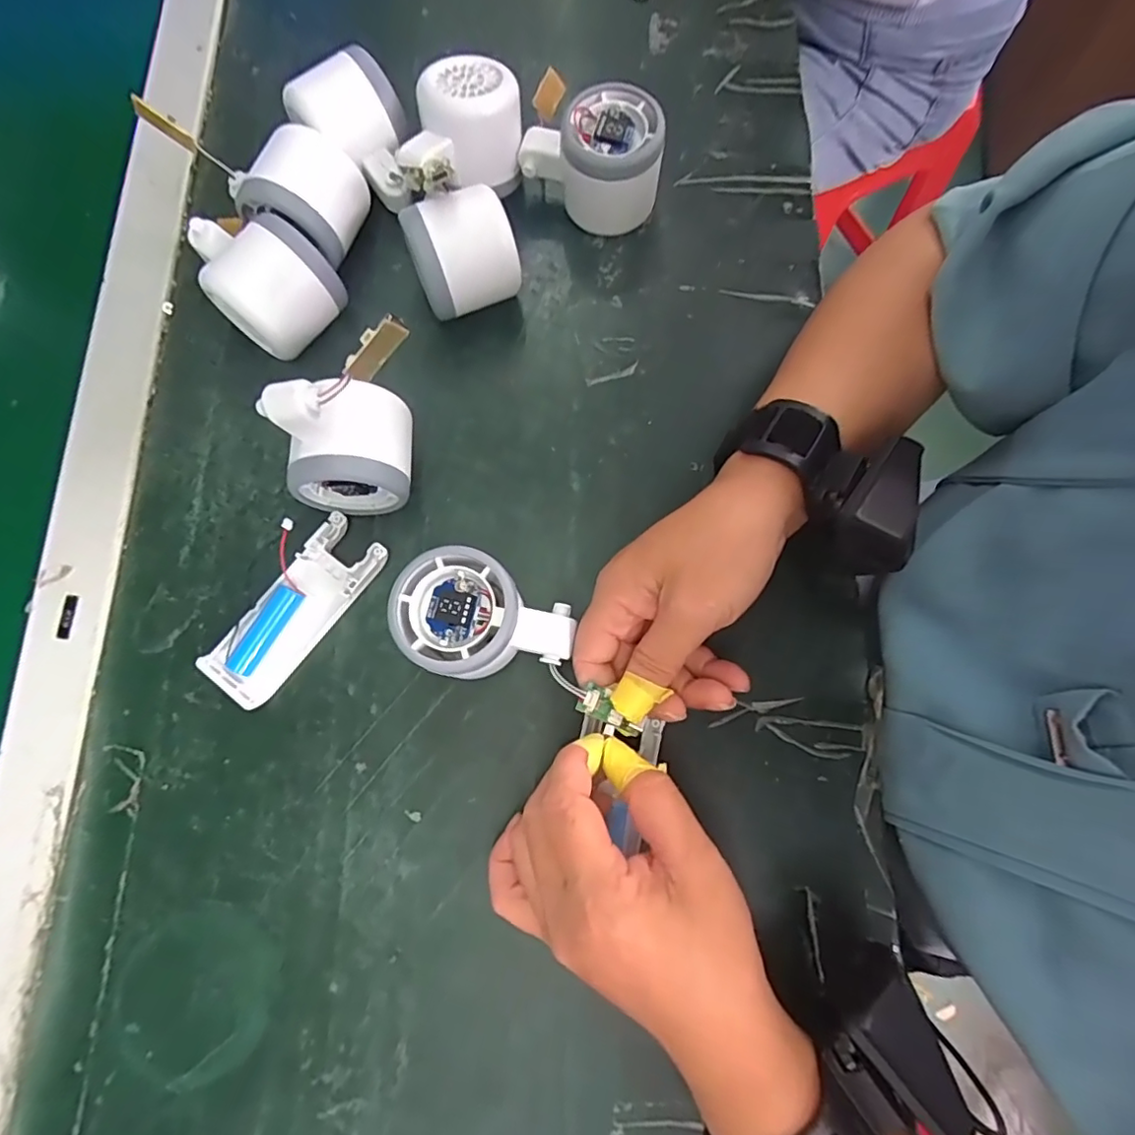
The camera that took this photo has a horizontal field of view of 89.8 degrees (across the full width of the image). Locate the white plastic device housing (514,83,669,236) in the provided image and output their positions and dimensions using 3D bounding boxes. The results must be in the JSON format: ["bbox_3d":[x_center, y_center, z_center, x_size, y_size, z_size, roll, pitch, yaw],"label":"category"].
[{"bbox_3d":[0.018,-0.247,0.347,0.080,0.055,0.061,40,80,8],"label":"white plastic device housing"}]

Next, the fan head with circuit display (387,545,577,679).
[{"bbox_3d":[-0.041,0.030,0.283,0.081,0.052,0.056,28,78,6],"label":"fan head with circuit display"}]

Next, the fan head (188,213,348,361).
[{"bbox_3d":[-0.174,-0.162,0.325,0.078,0.055,0.055,37,79,8],"label":"fan head"}]

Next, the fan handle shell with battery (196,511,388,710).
[{"bbox_3d":[-0.145,0.022,0.306,0.040,0.011,0.105,38,79,8],"label":"fan handle shell with battery"}]

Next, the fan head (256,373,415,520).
[{"bbox_3d":[-0.111,-0.063,0.288,0.056,0.083,0.053,0,77,0],"label":"fan head"}]

